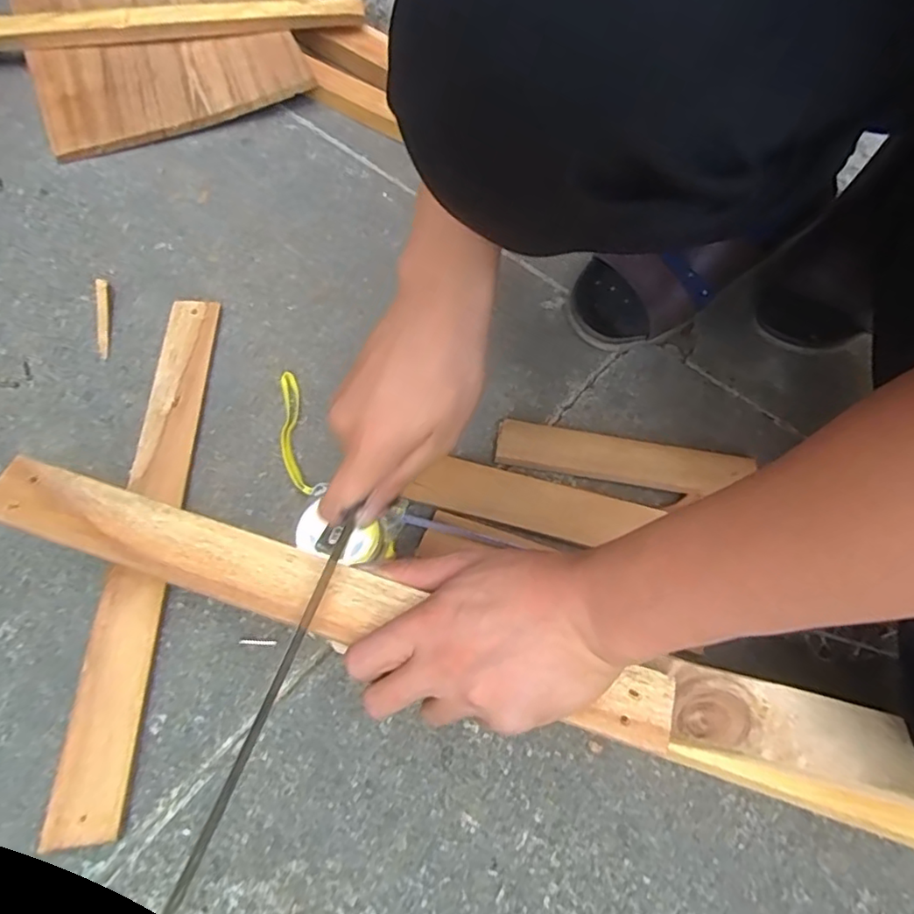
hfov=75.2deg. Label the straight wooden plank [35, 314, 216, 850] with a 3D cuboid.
[{"bbox_3d":[-0.221,0.040,0.428,0.043,0.020,0.396,-1,61,-3],"label":"straight wooden plank"}]

